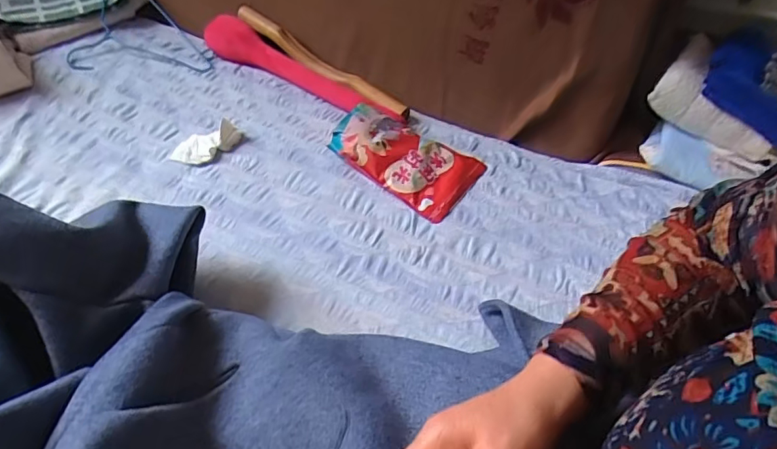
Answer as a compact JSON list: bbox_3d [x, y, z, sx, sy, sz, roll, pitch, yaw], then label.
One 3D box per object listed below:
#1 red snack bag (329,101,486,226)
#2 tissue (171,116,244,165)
[{"bbox_3d":[0.028,-0.105,0.743,0.213,0.059,0.138,32,56,27],"label":"red snack bag"},{"bbox_3d":[-0.275,-0.126,0.773,0.105,0.023,0.054,-32,54,-28],"label":"tissue"}]

